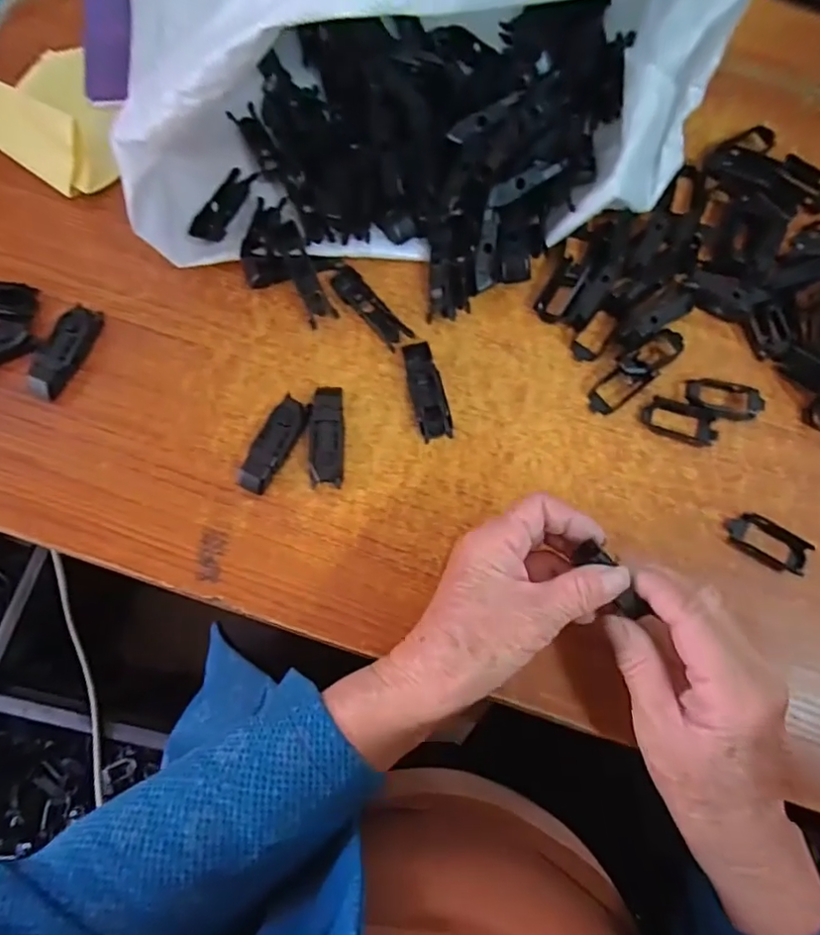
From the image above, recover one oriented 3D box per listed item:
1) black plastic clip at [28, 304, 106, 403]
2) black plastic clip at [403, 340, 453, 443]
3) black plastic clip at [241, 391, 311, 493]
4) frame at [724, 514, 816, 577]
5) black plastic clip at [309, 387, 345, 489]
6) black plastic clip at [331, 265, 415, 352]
[{"bbox_3d":[-0.231,-0.077,0.374,0.024,0.013,0.067,22,79,3],"label":"black plastic clip"},{"bbox_3d":[0.011,-0.051,0.376,0.022,0.014,0.066,-13,79,-4],"label":"black plastic clip"},{"bbox_3d":[-0.089,-0.015,0.366,0.021,0.016,0.066,28,79,4],"label":"black plastic clip"},{"bbox_3d":[0.233,0.049,0.365,0.052,0.013,0.024,33,80,5],"label":"frame"},{"bbox_3d":[-0.054,-0.021,0.368,0.021,0.014,0.065,1,79,-1],"label":"black plastic clip"},{"bbox_3d":[-0.029,-0.112,0.390,0.018,0.010,0.071,-41,82,-8],"label":"black plastic clip"}]

